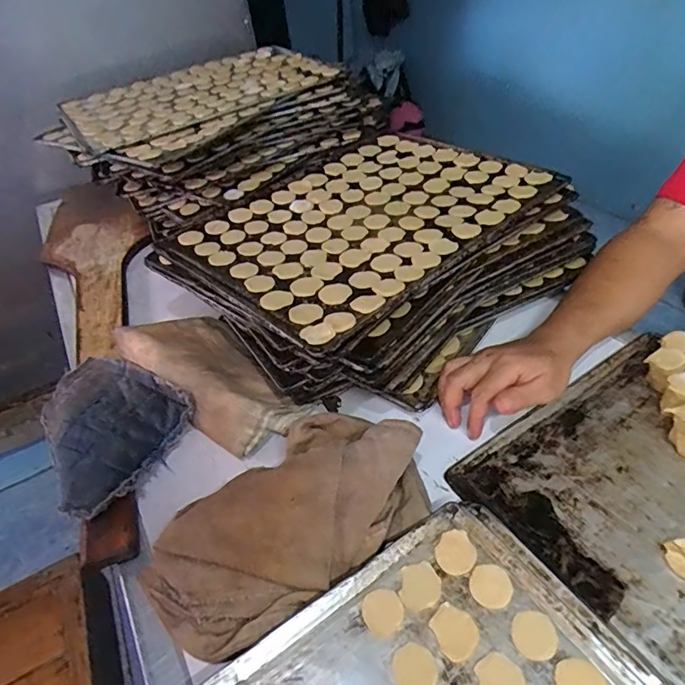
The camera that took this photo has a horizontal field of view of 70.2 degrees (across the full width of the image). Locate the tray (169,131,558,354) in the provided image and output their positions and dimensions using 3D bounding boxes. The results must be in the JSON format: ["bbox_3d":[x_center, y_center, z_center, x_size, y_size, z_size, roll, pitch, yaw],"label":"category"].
[{"bbox_3d":[0.026,-0.170,0.635,0.443,0.023,0.325,-36,50,-29],"label":"tray"}]

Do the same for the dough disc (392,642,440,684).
[{"bbox_3d":[0.051,0.226,0.337,0.029,0.004,0.030,-4,42,4],"label":"dough disc"}]

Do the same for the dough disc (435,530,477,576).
[{"bbox_3d":[0.091,0.168,0.391,0.031,0.004,0.033,-4,42,4],"label":"dough disc"}]

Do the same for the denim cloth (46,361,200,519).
[{"bbox_3d":[-0.268,0.092,0.529,0.190,0.029,0.153,18,48,26],"label":"denim cloth"}]

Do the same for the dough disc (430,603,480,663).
[{"bbox_3d":[0.081,0.207,0.350,0.030,0.004,0.033,-3,42,3],"label":"dough disc"}]

